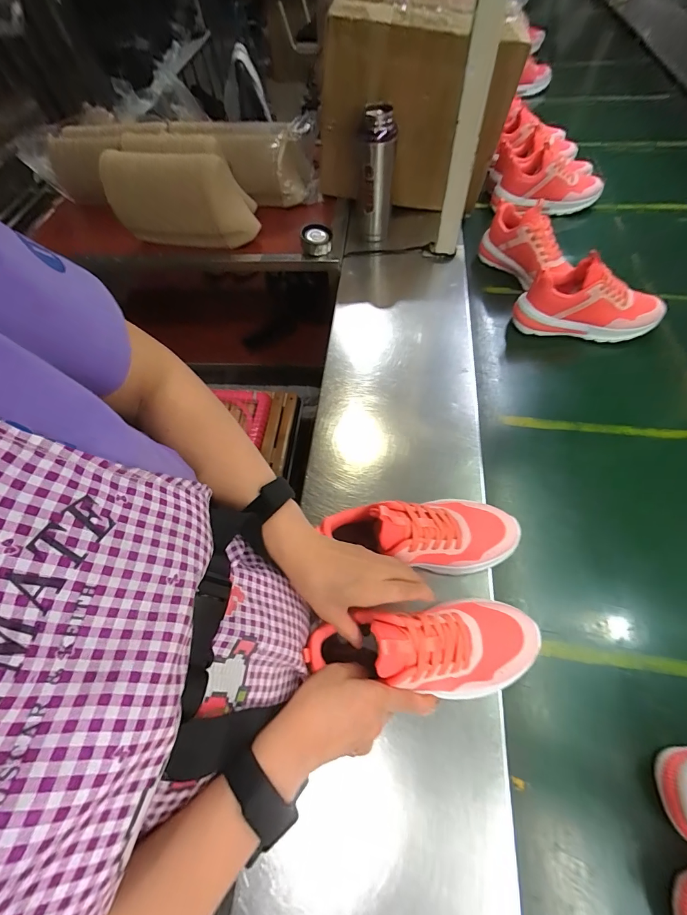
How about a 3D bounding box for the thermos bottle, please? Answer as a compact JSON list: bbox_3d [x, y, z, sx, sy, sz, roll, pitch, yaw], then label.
[{"bbox_3d":[0.067,-0.576,0.773,0.071,0.232,0.070,2,64,2],"label":"thermos bottle"}]

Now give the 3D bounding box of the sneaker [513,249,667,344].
[{"bbox_3d":[0.461,-0.284,0.675,0.249,0.116,0.095,18,66,10],"label":"sneaker"}]

